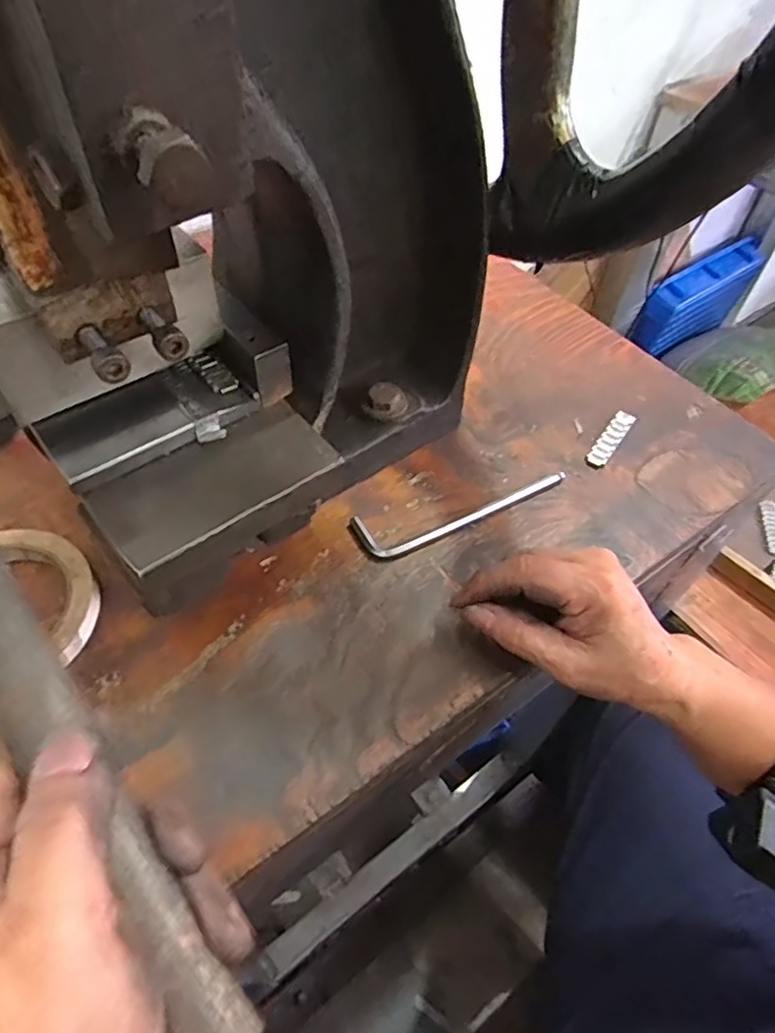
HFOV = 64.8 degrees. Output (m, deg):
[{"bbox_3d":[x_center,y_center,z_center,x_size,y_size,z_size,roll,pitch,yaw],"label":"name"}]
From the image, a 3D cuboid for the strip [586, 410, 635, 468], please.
[{"bbox_3d":[0.159,-0.055,0.433,0.014,0.006,0.062,32,57,19],"label":"strip"}]

